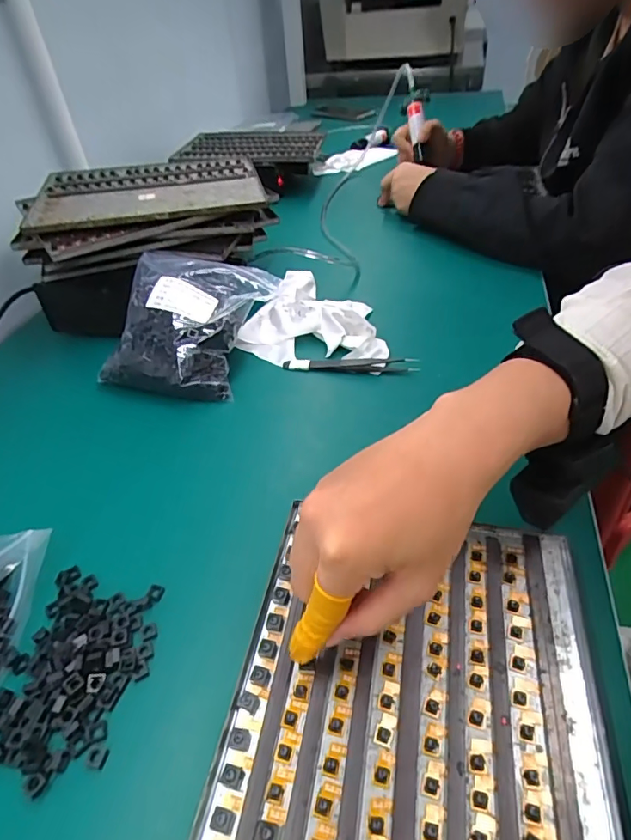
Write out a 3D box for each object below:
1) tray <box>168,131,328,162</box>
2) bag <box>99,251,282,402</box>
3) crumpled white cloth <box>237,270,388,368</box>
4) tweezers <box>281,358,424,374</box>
[{"bbox_3d":[-0.113,-0.494,0.879,0.240,0.019,0.178,6,44,12],"label":"tray"},{"bbox_3d":[-0.124,-0.098,0.479,0.124,0.076,0.153,9,44,15],"label":"bag"},{"bbox_3d":[0.000,-0.127,0.533,0.151,0.032,0.179,2,43,7],"label":"crumpled white cloth"},{"bbox_3d":[0.032,-0.054,0.462,0.126,0.015,0.013,4,43,9],"label":"tweezers"}]

